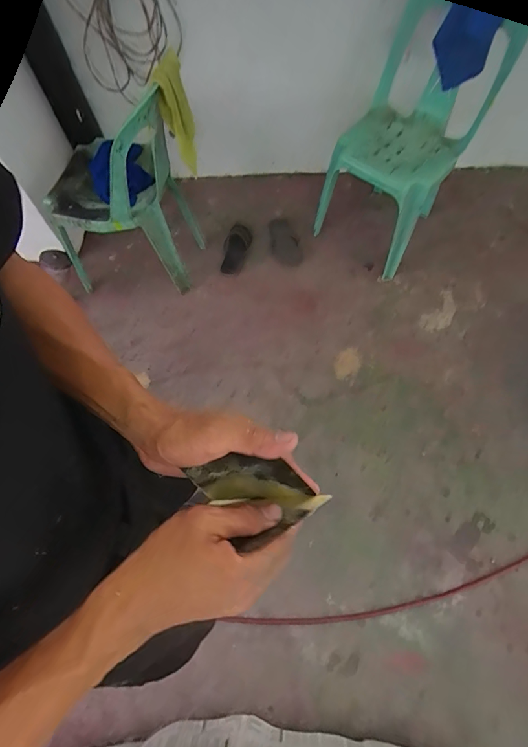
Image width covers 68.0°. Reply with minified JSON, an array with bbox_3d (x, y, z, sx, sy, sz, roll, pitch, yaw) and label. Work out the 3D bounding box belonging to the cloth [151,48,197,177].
[{"bbox_3d":[-0.253,-0.751,1.162,0.093,0.306,0.100,-19,43,-8],"label":"cloth"}]

